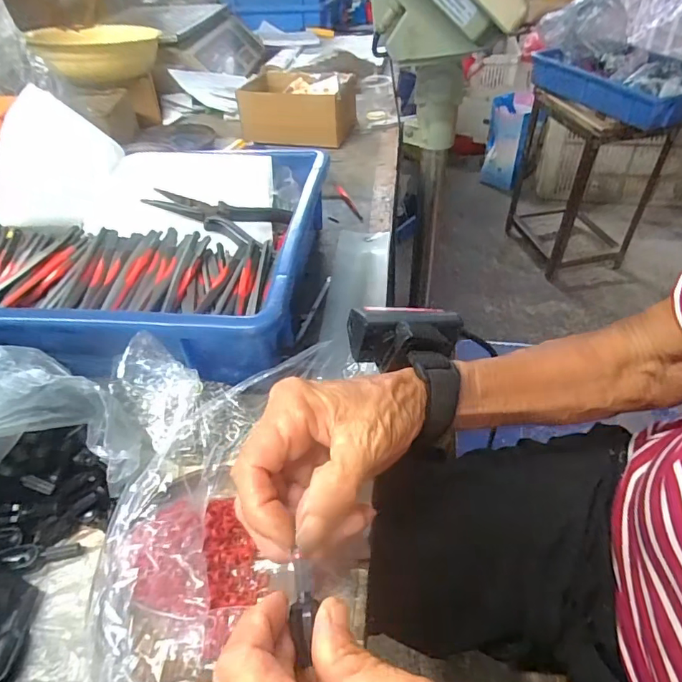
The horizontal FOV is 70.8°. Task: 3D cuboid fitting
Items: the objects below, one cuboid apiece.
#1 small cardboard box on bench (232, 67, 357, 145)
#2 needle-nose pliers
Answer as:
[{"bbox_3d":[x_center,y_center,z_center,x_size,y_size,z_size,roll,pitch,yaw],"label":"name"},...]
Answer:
[{"bbox_3d":[-0.062,-0.342,0.706,0.154,0.070,0.123,7,44,10],"label":"small cardboard box on bench"},{"bbox_3d":[-0.114,-0.119,0.461,0.131,0.016,0.064,5,41,-14],"label":"needle-nose pliers"}]

